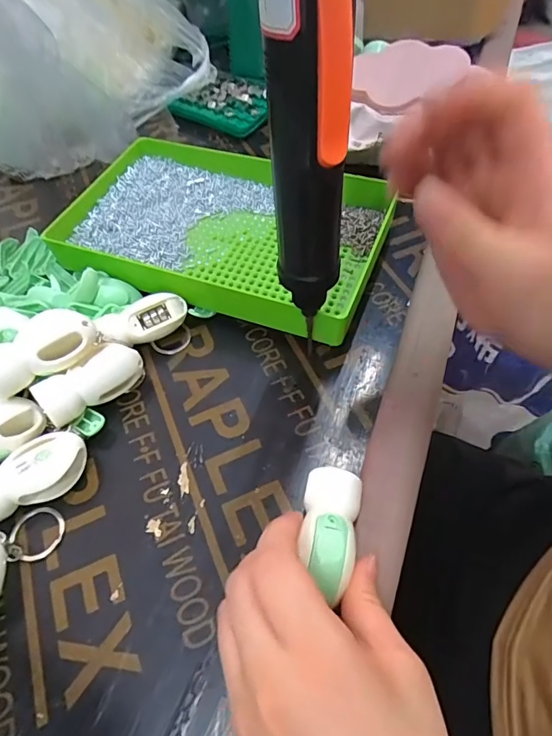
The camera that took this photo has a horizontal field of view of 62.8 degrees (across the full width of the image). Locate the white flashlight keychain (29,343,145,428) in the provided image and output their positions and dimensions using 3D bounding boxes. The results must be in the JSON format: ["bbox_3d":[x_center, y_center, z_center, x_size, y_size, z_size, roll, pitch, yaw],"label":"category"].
[{"bbox_3d":[-0.116,0.011,0.289,0.026,0.025,0.065,38,52,26],"label":"white flashlight keychain"}]

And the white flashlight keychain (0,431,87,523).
[{"bbox_3d":[-0.143,0.062,0.258,0.066,0.024,0.028,-33,59,-17],"label":"white flashlight keychain"}]

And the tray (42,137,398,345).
[{"bbox_3d":[-0.042,-0.116,0.369,0.244,0.042,0.176,13,57,13],"label":"tray"}]

